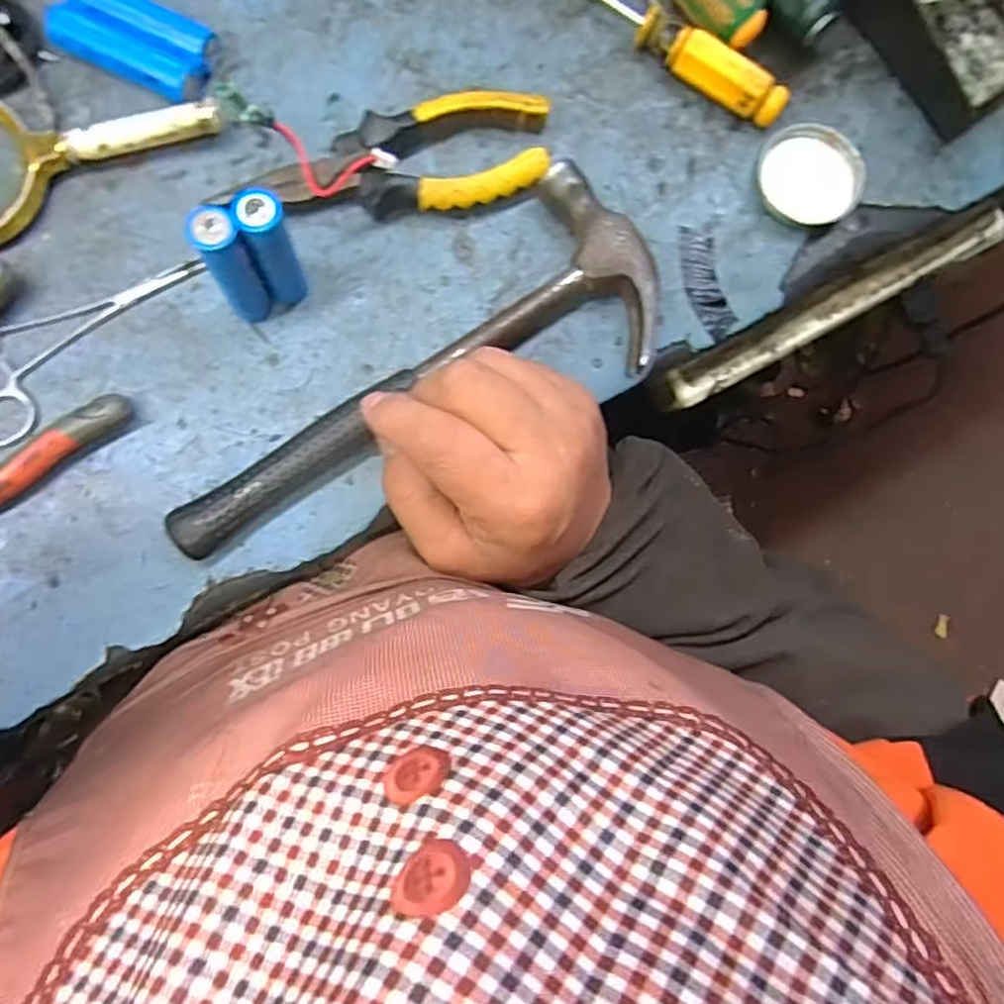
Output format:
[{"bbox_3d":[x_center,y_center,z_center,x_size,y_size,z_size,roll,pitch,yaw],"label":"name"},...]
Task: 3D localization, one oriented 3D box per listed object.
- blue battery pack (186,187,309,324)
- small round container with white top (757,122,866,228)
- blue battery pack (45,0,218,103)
[{"bbox_3d":[-0.105,-0.103,0.305,0.037,0.068,0.021,-28,89,-6],"label":"blue battery pack"},{"bbox_3d":[0.153,-0.161,0.355,0.050,0.013,0.046,0,87,-5],"label":"small round container with white top"},{"bbox_3d":[-0.168,-0.211,0.329,0.071,0.018,0.038,24,85,-3],"label":"blue battery pack"}]

